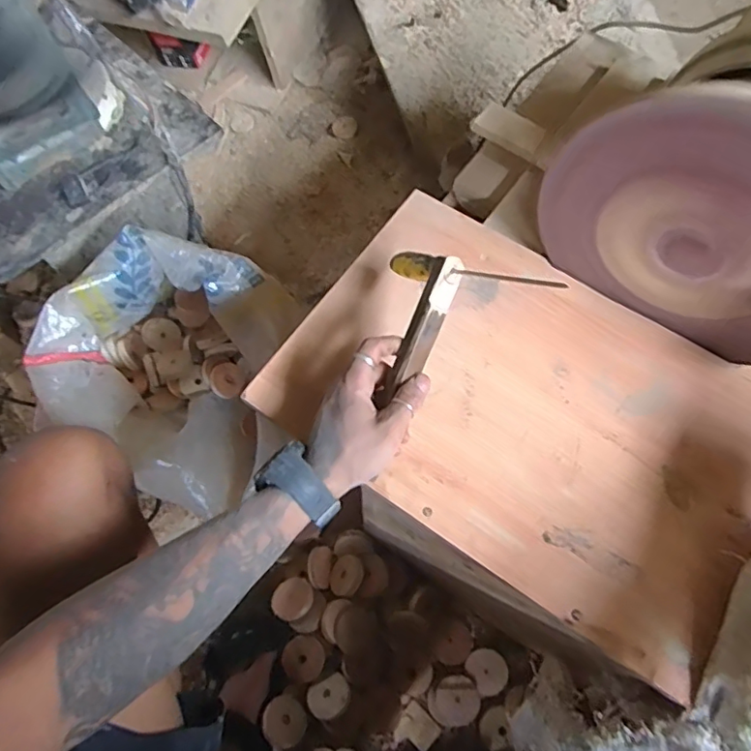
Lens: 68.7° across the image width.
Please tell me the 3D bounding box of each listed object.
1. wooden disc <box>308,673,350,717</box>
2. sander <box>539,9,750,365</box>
[{"bbox_3d":[-0.054,0.373,0.638,0.049,0.011,0.043,-30,45,-4],"label":"wooden disc"},{"bbox_3d":[0.332,-0.198,0.463,0.251,0.230,0.281,37,71,19],"label":"sander"}]

